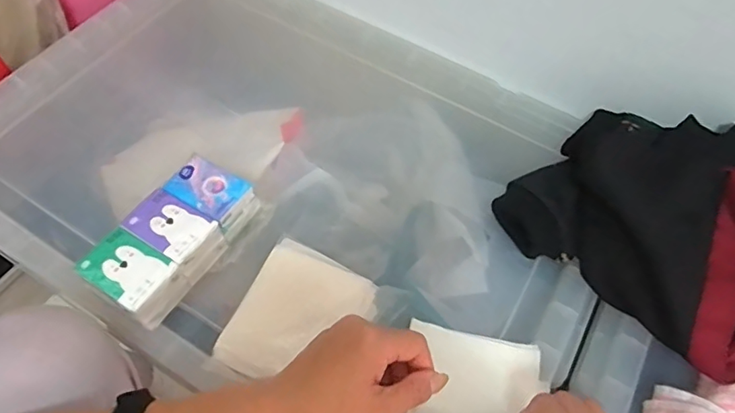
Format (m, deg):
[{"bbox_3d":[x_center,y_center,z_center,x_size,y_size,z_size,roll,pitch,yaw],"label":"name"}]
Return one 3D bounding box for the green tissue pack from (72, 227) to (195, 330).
[{"bbox_3d":[-0.209,0.063,0.461,0.077,0.041,0.054,30,61,14],"label":"green tissue pack"}]

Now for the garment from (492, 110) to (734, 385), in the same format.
[{"bbox_3d":[0.289,0.013,0.488,0.199,0.136,0.268,-37,67,-23],"label":"garment"}]

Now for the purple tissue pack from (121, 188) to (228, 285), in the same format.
[{"bbox_3d":[-0.180,0.026,0.483,0.078,0.039,0.053,28,61,13],"label":"purple tissue pack"}]

